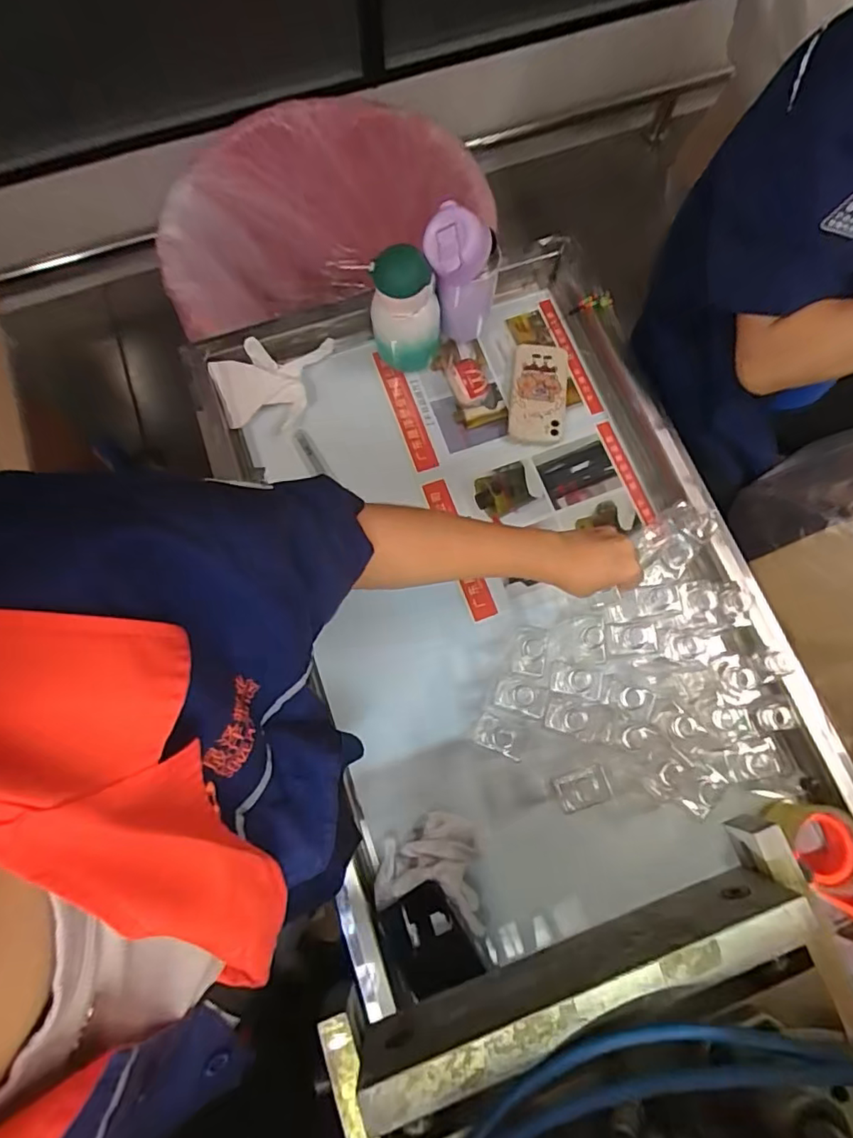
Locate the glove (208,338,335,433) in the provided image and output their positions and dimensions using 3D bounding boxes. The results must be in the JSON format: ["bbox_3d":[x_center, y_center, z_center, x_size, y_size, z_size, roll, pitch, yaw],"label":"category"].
[{"bbox_3d":[-0.212,-0.262,0.776,0.164,0.053,0.126,-11,76,-3],"label":"glove"}]

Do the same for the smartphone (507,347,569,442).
[{"bbox_3d":[0.162,-0.252,0.784,0.078,0.018,0.153,8,80,2],"label":"smartphone"}]

